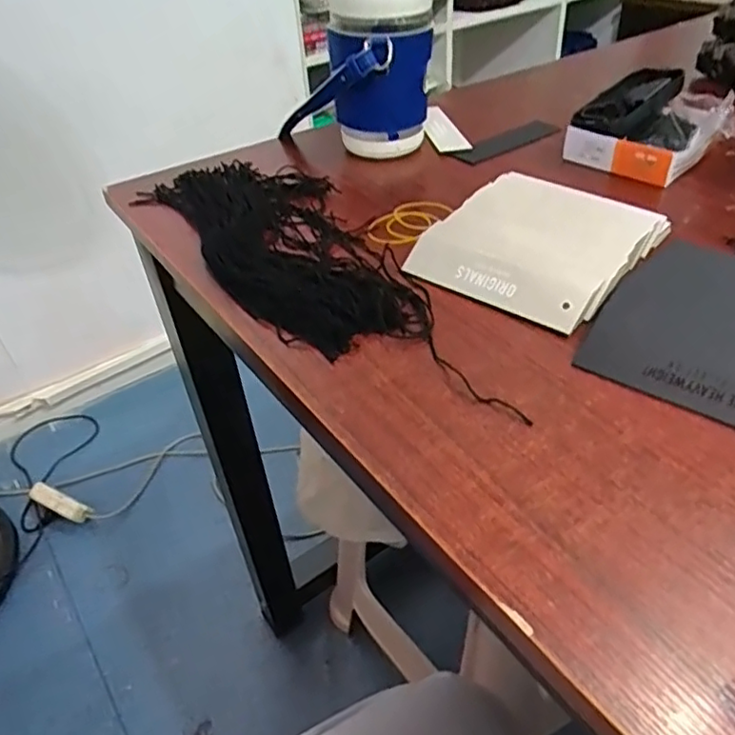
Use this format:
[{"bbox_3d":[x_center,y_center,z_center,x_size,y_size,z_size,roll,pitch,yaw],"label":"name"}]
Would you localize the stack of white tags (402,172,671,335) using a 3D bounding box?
[{"bbox_3d":[0.115,-0.085,0.433,0.129,0.025,0.140,26,47,30],"label":"stack of white tags"}]

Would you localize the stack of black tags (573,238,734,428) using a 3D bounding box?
[{"bbox_3d":[0.205,-0.021,0.357,0.128,0.023,0.132,26,47,30],"label":"stack of black tags"}]

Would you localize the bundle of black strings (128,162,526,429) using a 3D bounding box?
[{"bbox_3d":[-0.047,-0.089,0.452,0.128,0.018,0.382,-26,45,-26],"label":"bundle of black strings"}]

